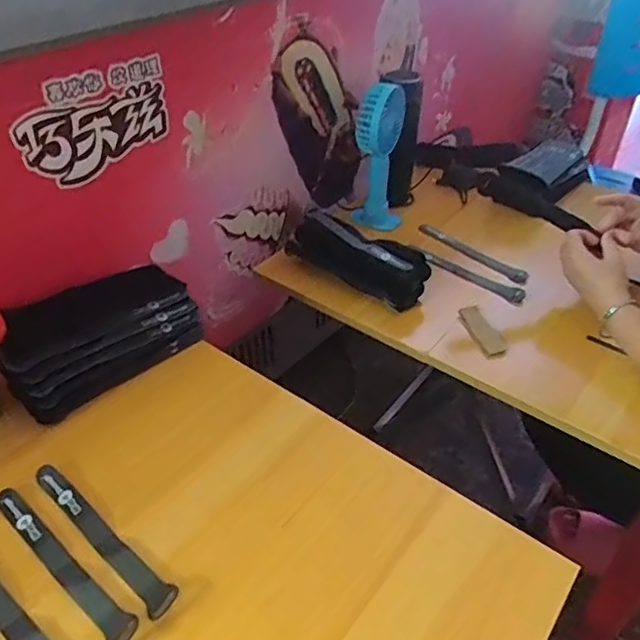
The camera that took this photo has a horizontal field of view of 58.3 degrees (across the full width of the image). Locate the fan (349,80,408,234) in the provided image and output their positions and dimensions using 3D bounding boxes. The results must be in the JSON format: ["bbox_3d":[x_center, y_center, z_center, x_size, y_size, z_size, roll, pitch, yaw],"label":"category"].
[{"bbox_3d":[0.093,-0.247,0.904,0.077,0.236,0.074,6,40,7],"label":"fan"}]

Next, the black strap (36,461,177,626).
[{"bbox_3d":[-0.186,0.179,0.487,0.186,0.004,0.024,30,49,31],"label":"black strap"}]

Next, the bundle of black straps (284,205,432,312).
[{"bbox_3d":[0.052,-0.090,0.832,0.215,0.069,0.061,26,47,28],"label":"bundle of black straps"}]

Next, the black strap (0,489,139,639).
[{"bbox_3d":[-0.212,0.196,0.470,0.190,0.006,0.024,30,49,31],"label":"black strap"}]

